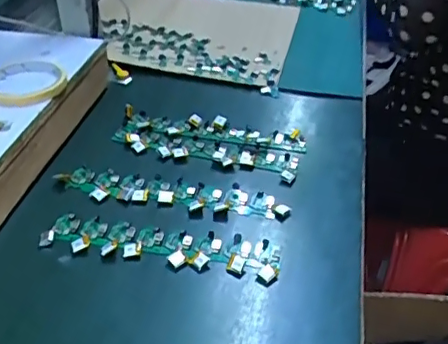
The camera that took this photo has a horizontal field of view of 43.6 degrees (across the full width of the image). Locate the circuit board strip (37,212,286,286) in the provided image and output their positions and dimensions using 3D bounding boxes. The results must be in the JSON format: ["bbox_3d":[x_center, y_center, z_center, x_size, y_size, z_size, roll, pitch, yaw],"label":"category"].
[{"bbox_3d":[-0.058,0.068,0.526,0.220,0.018,0.046,5,38,7],"label":"circuit board strip"}]

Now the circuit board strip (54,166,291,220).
[{"bbox_3d":[-0.055,0.022,0.589,0.240,0.019,0.042,6,38,7],"label":"circuit board strip"}]

